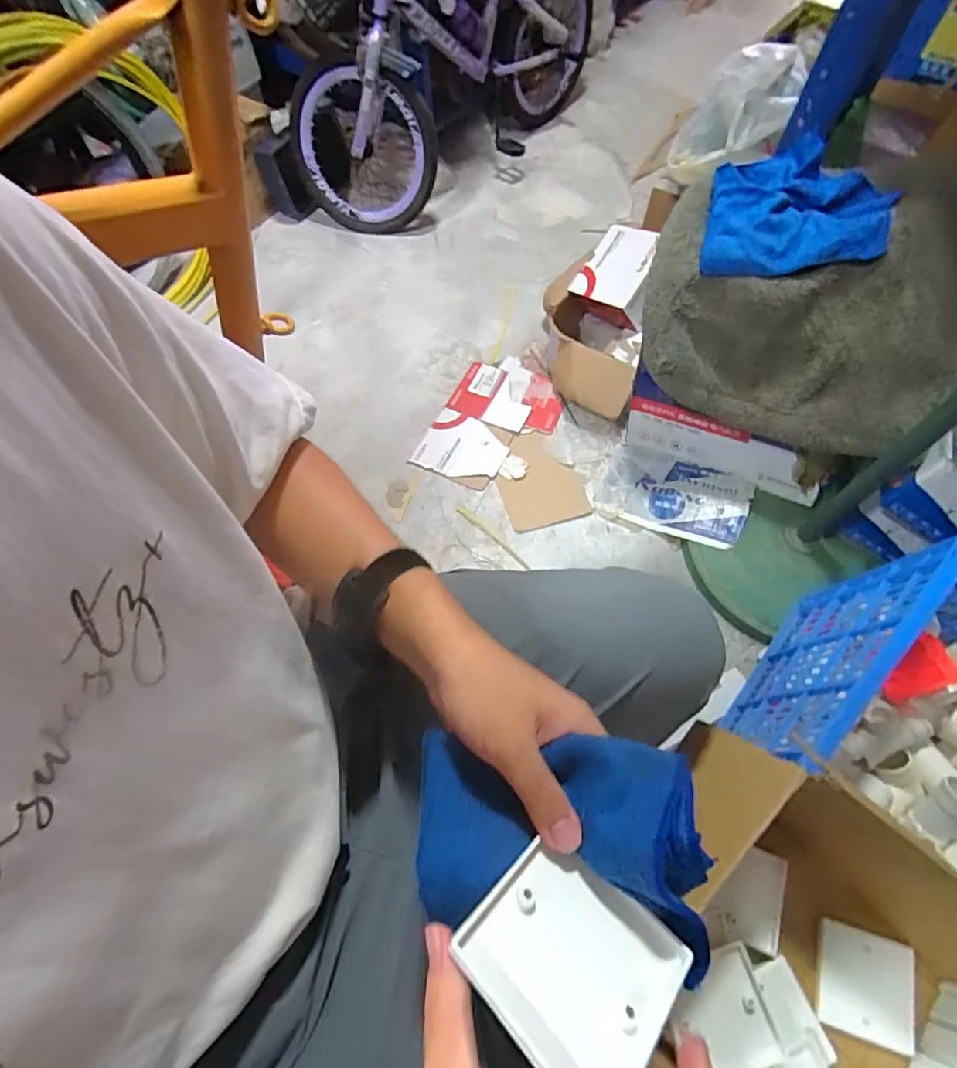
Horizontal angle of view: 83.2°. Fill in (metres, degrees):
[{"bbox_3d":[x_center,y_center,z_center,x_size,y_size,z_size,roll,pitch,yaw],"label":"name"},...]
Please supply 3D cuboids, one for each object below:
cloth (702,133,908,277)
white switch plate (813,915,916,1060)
[{"bbox_3d":[0.533,-0.543,0.934,0.269,0.124,0.252,16,65,9],"label":"cloth"},{"bbox_3d":[0.372,0.431,0.515,0.089,0.012,0.086,15,65,9],"label":"white switch plate"}]

